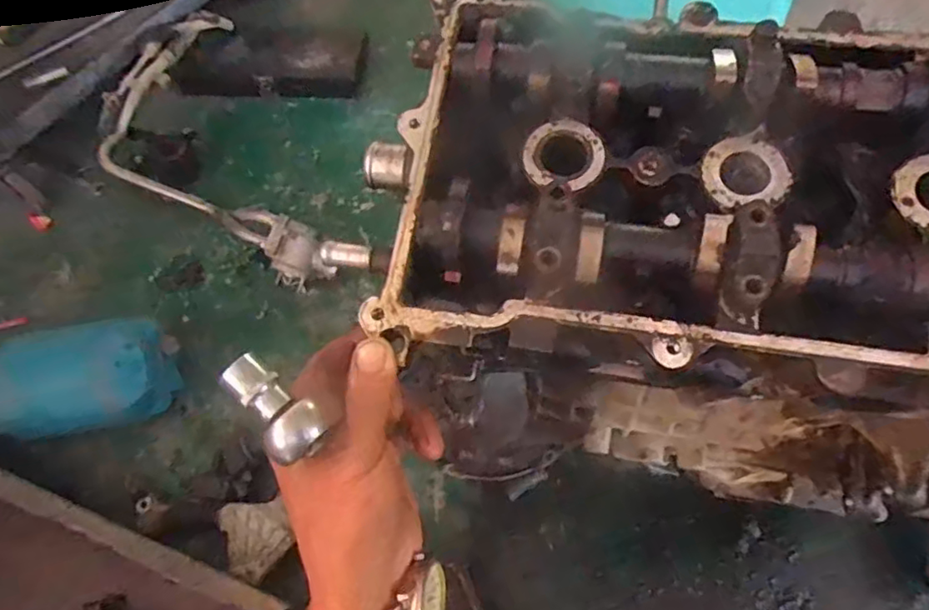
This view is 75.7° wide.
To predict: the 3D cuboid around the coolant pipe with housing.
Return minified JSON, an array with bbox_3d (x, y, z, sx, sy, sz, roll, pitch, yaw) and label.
[{"bbox_3d":[-0.405,-0.230,0.928,0.261,0.107,0.531,-27,63,-12],"label":"coolant pipe with housing"}]

